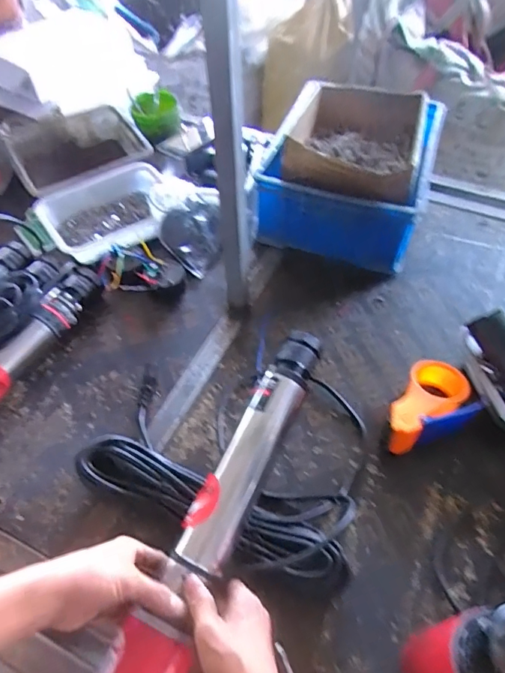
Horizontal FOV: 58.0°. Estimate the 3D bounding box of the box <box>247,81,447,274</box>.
[{"bbox_3d":[0.204,-0.339,0.918,0.278,0.184,0.396,16,53,12],"label":"box"}]

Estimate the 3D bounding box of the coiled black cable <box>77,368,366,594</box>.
[{"bbox_3d":[-0.024,0.137,0.607,0.338,0.070,0.294,16,52,11],"label":"coiled black cable"}]

